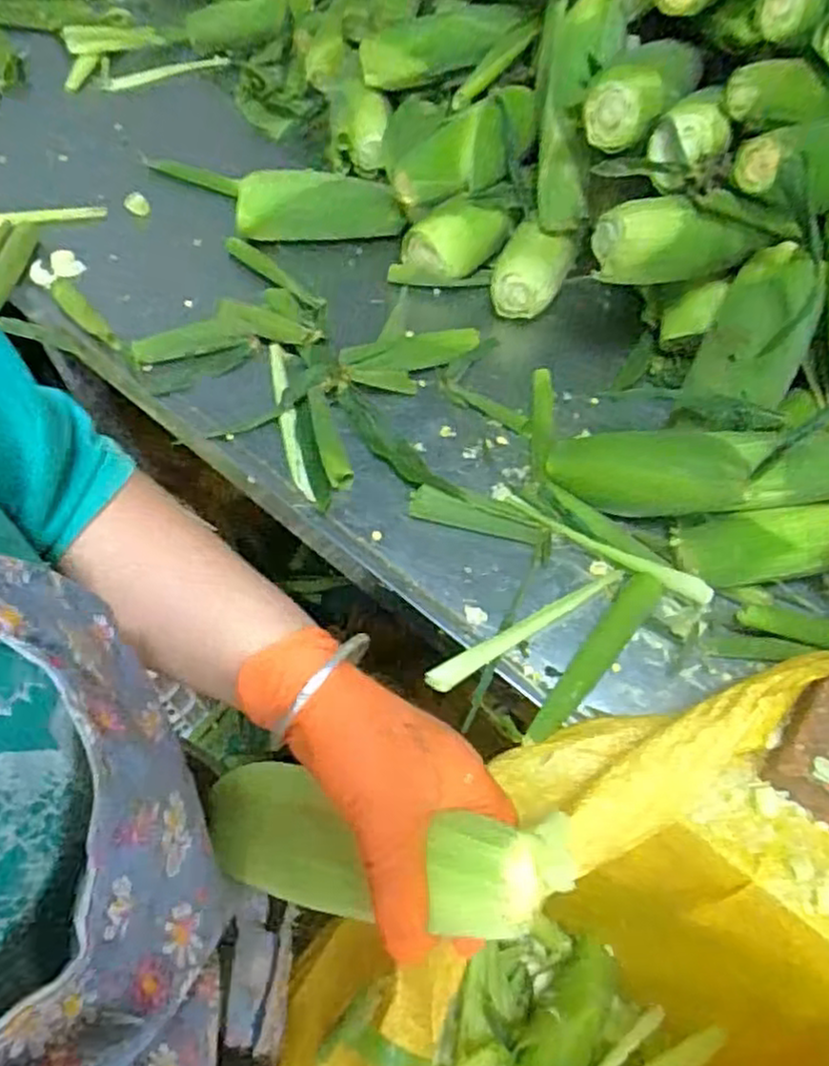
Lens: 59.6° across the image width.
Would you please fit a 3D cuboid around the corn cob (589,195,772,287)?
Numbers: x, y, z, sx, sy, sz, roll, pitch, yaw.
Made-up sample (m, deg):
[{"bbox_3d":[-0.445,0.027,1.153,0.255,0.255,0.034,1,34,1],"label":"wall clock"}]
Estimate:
[{"bbox_3d":[0.234,-0.267,0.653,0.158,0.063,0.053,-8,60,-7],"label":"corn cob"}]

